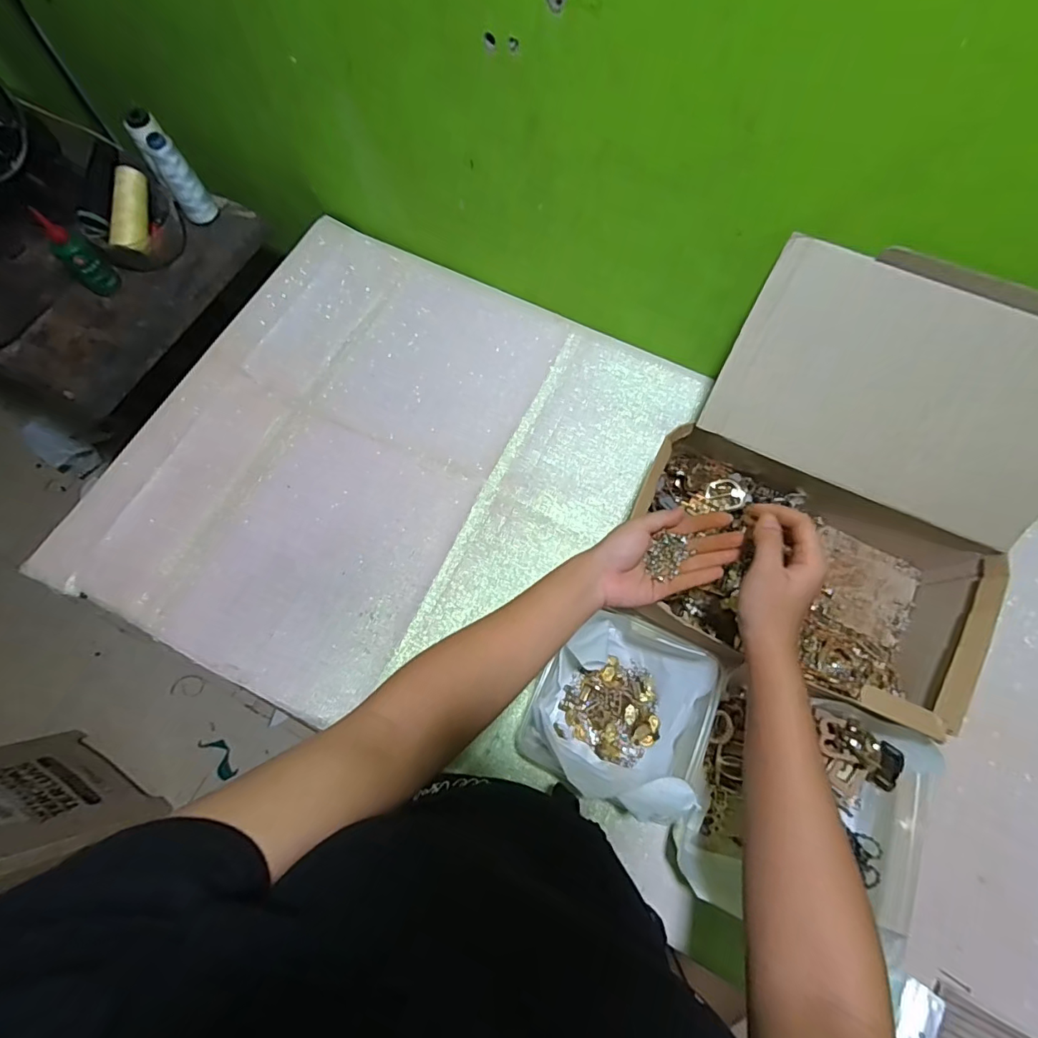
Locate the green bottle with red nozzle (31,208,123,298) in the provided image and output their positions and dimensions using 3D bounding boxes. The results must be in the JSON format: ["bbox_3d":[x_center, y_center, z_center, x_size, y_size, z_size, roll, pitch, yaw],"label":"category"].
[{"bbox_3d":[-0.571,-0.342,0.654,0.033,0.129,0.044,41,76,13],"label":"green bottle with red nozzle"}]

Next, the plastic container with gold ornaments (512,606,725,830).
[{"bbox_3d":[0.100,0.189,0.494,0.154,0.087,0.160,26,73,9],"label":"plastic container with gold ornaments"}]

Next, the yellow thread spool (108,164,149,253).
[{"bbox_3d":[-0.535,-0.426,0.693,0.035,0.035,0.115,4,92,2],"label":"yellow thread spool"}]

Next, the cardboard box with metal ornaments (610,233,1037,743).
[{"bbox_3d":[0.315,-0.025,0.493,0.328,0.233,0.330,28,74,10],"label":"cardboard box with metal ornaments"}]

